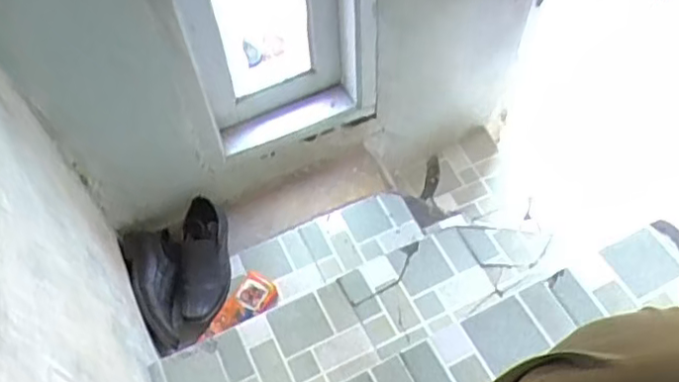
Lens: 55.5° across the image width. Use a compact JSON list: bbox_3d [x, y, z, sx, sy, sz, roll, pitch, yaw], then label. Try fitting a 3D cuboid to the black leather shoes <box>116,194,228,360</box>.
[{"bbox_3d":[-0.318,0.168,1.351,0.213,0.133,0.287,-21,59,-11],"label":"black leather shoes"}]

